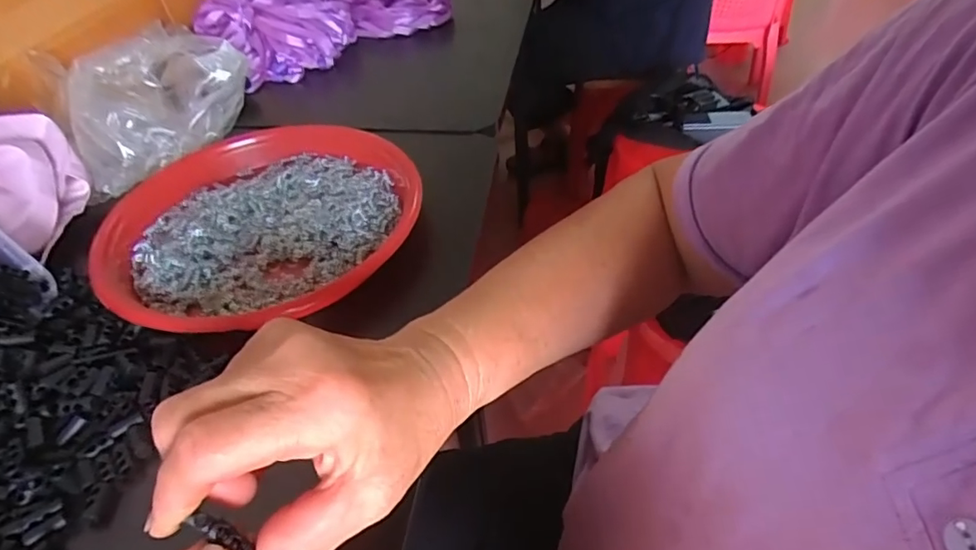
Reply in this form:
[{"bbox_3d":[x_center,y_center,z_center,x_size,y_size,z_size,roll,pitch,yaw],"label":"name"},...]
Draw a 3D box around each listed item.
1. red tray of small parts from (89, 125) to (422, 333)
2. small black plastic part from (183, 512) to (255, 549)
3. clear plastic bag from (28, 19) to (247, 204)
[{"bbox_3d":[-0.172,-0.051,0.421,0.228,0.038,0.230,-12,45,-8],"label":"red tray of small parts"},{"bbox_3d":[-0.099,0.096,0.200,0.024,0.004,0.007,36,49,-8],"label":"small black plastic part"},{"bbox_3d":[-0.296,-0.154,0.480,0.104,0.081,0.170,7,46,11],"label":"clear plastic bag"}]

